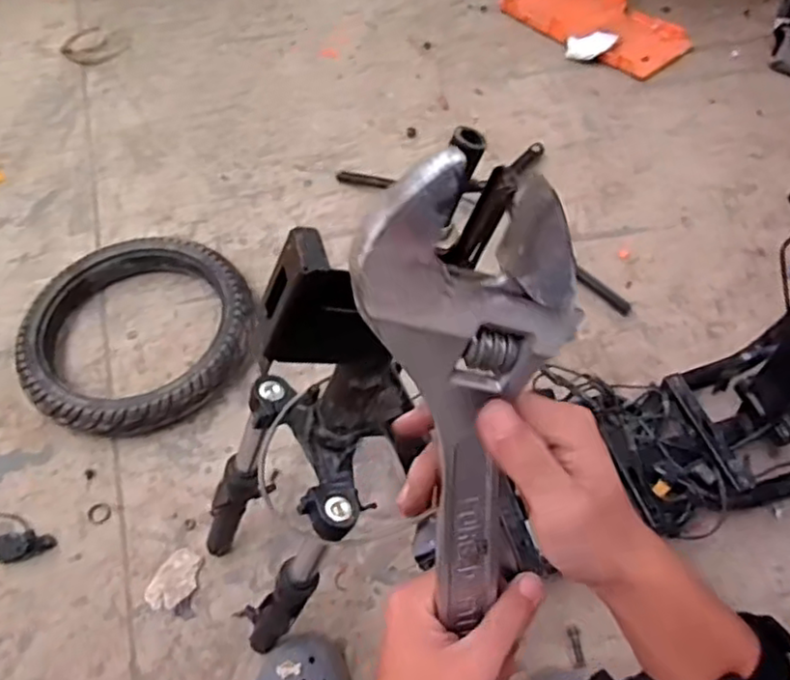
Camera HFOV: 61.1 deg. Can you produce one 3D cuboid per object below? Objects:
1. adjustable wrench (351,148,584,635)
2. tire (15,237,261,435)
[{"bbox_3d":[0.040,0.041,0.305,0.084,0.252,0.012,-15,35,-8],"label":"adjustable wrench"},{"bbox_3d":[-0.423,-0.019,1.108,0.362,0.071,0.365,-1,58,1],"label":"tire"}]

